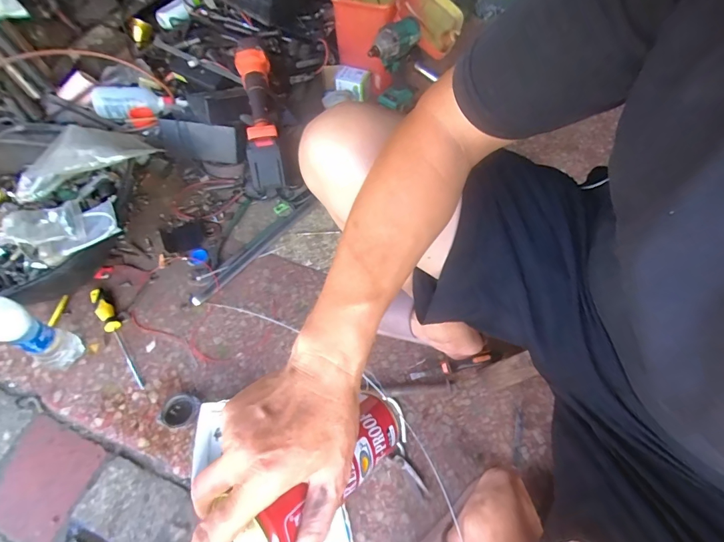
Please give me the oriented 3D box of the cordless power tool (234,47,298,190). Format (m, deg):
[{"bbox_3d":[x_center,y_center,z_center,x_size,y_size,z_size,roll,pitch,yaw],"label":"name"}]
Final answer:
[{"bbox_3d":[-0.217,-0.328,0.807,0.080,0.112,0.298,-13,61,-6],"label":"cordless power tool"}]

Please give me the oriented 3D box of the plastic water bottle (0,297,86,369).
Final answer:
[{"bbox_3d":[-0.542,0.099,0.609,0.060,0.215,0.065,13,61,8],"label":"plastic water bottle"}]

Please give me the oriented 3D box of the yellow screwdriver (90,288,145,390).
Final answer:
[{"bbox_3d":[-0.461,0.123,0.717,0.029,0.023,0.228,-35,65,-17],"label":"yellow screwdriver"}]

